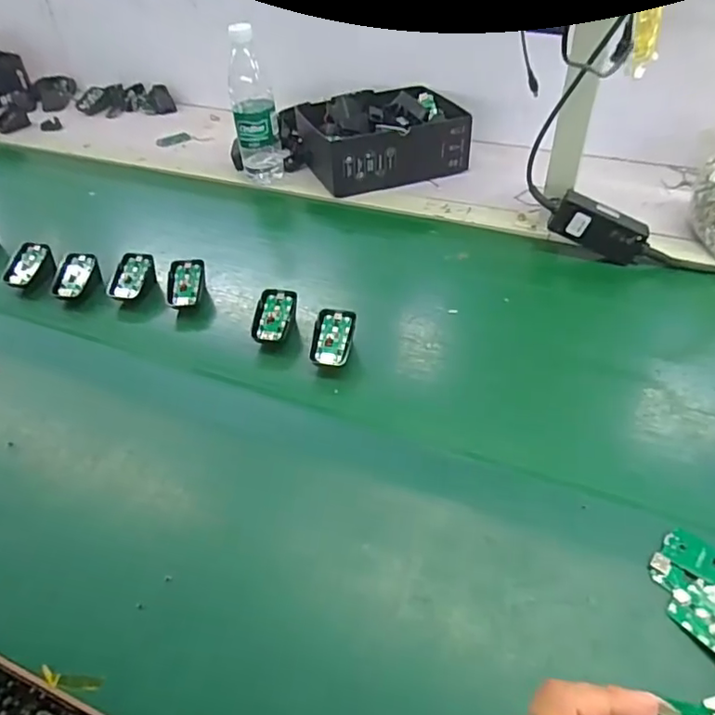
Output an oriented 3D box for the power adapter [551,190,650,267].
[{"bbox_3d":[0.312,-0.167,0.720,0.121,0.056,0.037,26,49,0],"label":"power adapter"}]

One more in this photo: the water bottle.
[{"bbox_3d":[-0.162,-0.386,0.879,0.067,0.230,0.056,-11,44,-6],"label":"water bottle"}]

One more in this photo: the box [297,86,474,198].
[{"bbox_3d":[0.049,-0.372,0.937,0.258,0.096,0.181,-19,46,-13],"label":"box"}]

